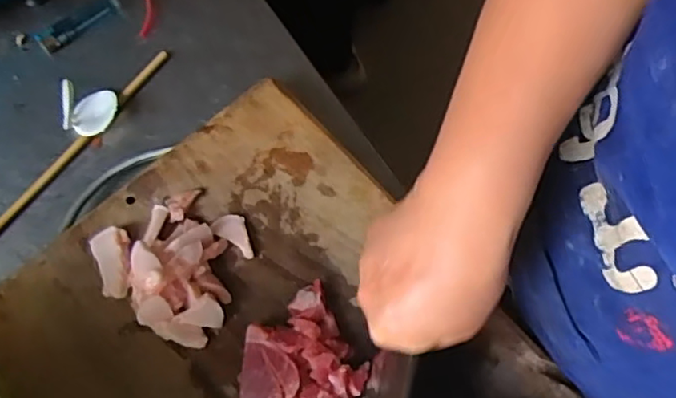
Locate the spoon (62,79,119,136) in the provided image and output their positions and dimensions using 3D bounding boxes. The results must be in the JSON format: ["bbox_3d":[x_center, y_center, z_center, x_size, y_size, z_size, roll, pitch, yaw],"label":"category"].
[{"bbox_3d":[-0.213,-0.080,0.523,0.042,0.039,0.042,-9,70,-3],"label":"spoon"}]

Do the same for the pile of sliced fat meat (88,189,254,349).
[{"bbox_3d":[-0.128,0.040,0.459,0.117,0.037,0.105,28,72,10],"label":"pile of sliced fat meat"}]

